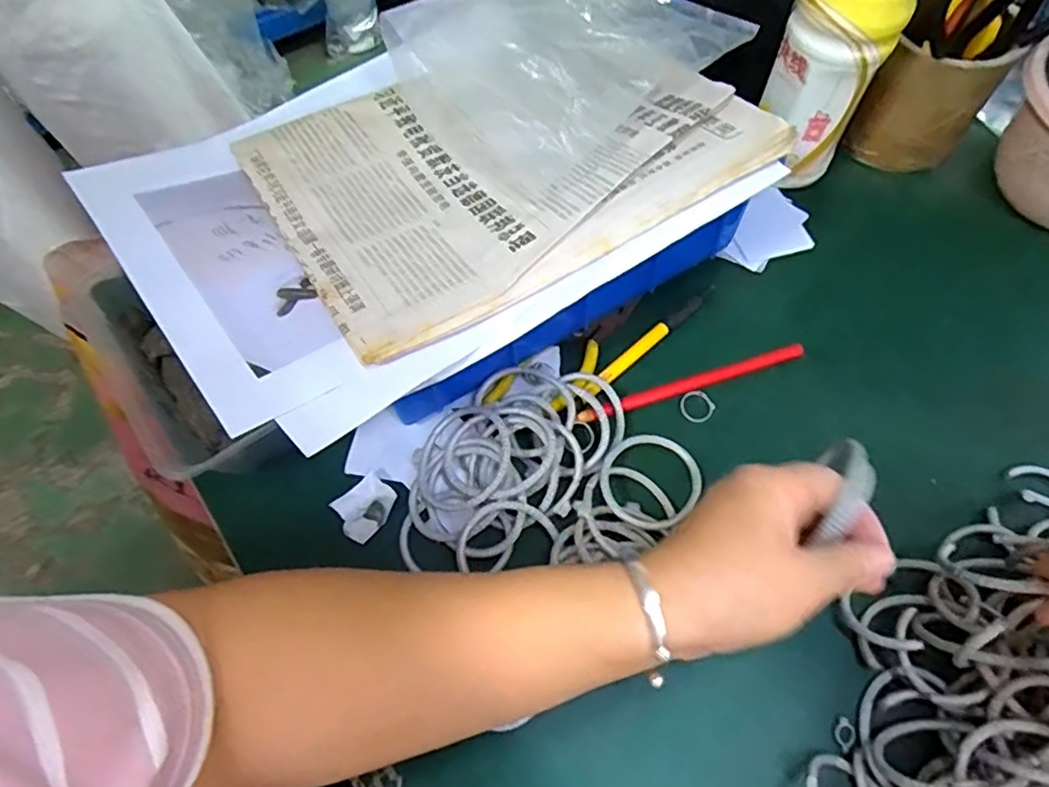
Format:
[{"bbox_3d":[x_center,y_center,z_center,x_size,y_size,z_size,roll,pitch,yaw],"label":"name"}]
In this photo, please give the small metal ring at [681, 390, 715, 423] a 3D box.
[{"bbox_3d":[0.111,0.008,0.398,0.021,0.004,0.022,-1,61,2],"label":"small metal ring"}]

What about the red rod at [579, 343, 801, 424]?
[{"bbox_3d":[0.109,-0.008,0.405,0.158,0.009,0.013,-18,62,-7],"label":"red rod"}]

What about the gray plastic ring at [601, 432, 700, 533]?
[{"bbox_3d":[0.075,0.052,0.372,0.055,0.004,0.063,45,65,8],"label":"gray plastic ring"}]

